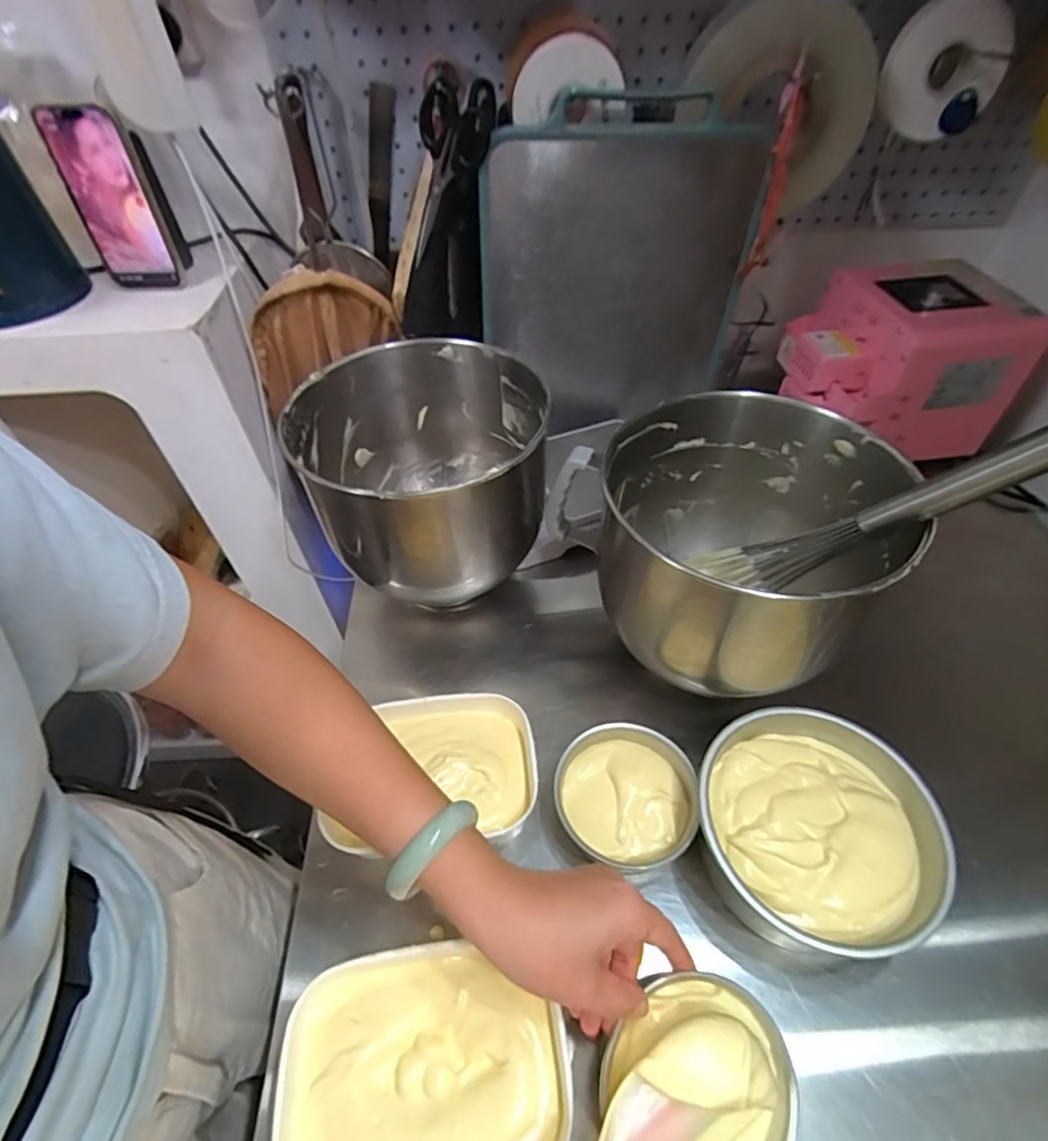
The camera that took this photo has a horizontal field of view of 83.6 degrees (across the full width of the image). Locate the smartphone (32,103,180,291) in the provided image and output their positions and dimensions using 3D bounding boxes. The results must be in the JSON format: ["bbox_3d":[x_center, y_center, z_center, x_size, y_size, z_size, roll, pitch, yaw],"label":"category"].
[{"bbox_3d":[-0.413,-0.369,0.593,0.076,0.156,0.013,-1,39,-1],"label":"smartphone"}]

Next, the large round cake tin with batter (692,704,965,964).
[{"bbox_3d":[0.206,0.185,0.421,0.155,0.064,0.155,-1,50,1],"label":"large round cake tin with batter"}]

